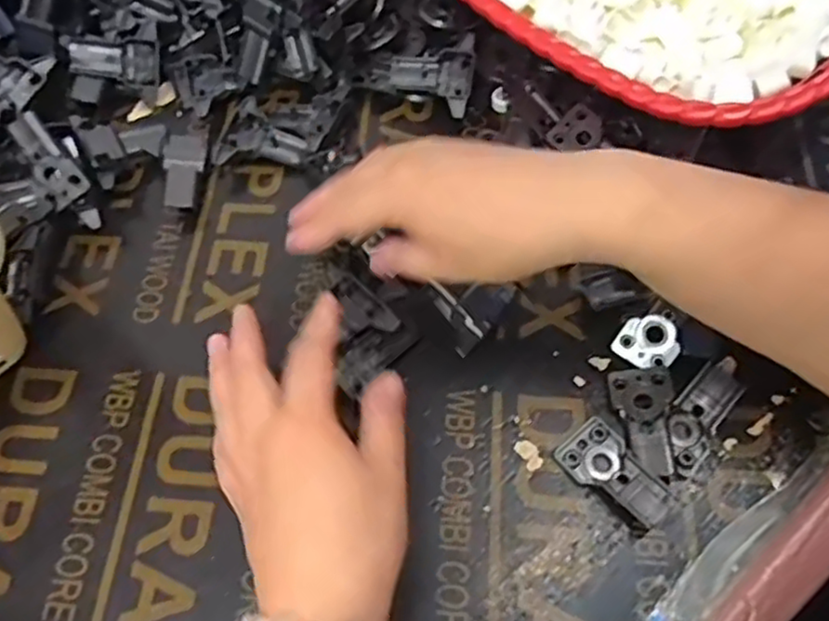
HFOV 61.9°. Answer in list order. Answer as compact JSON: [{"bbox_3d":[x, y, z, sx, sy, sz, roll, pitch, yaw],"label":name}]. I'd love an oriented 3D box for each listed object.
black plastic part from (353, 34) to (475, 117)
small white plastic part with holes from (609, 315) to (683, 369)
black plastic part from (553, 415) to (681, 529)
[{"bbox_3d":[-0.002,-0.168,0.492,0.088,0.021,0.050,10,67,20],"label":"black plastic part"},{"bbox_3d":[0.135,0.018,0.397,0.032,0.011,0.032,41,97,17],"label":"small white plastic part with holes"},{"bbox_3d":[0.107,0.086,0.366,0.034,0.016,0.060,-40,56,-16],"label":"black plastic part"}]

